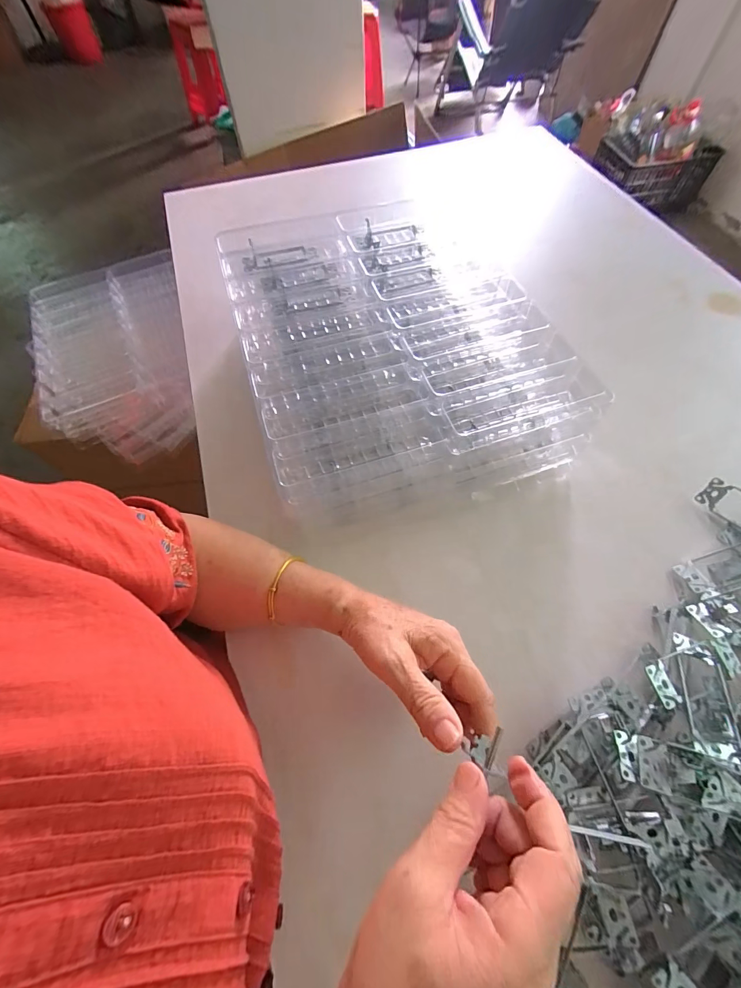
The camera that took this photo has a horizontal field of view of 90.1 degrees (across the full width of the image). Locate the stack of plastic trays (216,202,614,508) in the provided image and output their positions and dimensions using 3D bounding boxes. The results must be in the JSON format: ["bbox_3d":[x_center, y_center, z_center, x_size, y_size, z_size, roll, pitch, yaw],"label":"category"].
[{"bbox_3d":[0.020,-0.193,0.487,0.343,0.109,0.441,-18,63,-7],"label":"stack of plastic trays"}]

